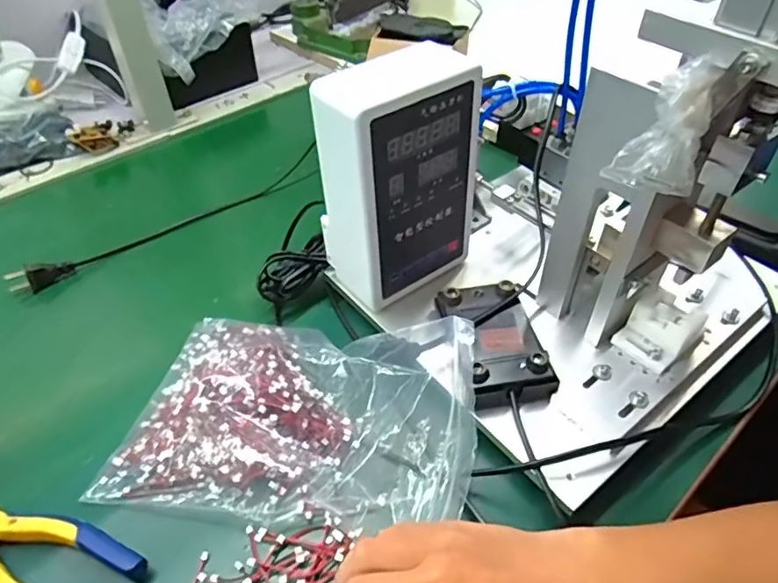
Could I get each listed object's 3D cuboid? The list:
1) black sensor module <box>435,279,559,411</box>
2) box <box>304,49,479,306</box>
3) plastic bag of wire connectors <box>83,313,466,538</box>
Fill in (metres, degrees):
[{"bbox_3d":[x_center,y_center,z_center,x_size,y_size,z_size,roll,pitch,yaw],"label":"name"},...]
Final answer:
[{"bbox_3d":[0.080,0.035,0.409,0.061,0.022,0.103,-11,52,-8],"label":"black sensor module"},{"bbox_3d":[0.007,-0.084,0.420,0.111,0.175,0.069,-32,52,-27],"label":"box"},{"bbox_3d":[-0.064,0.081,0.387,0.244,0.049,0.139,5,45,7],"label":"plastic bag of wire connectors"}]

